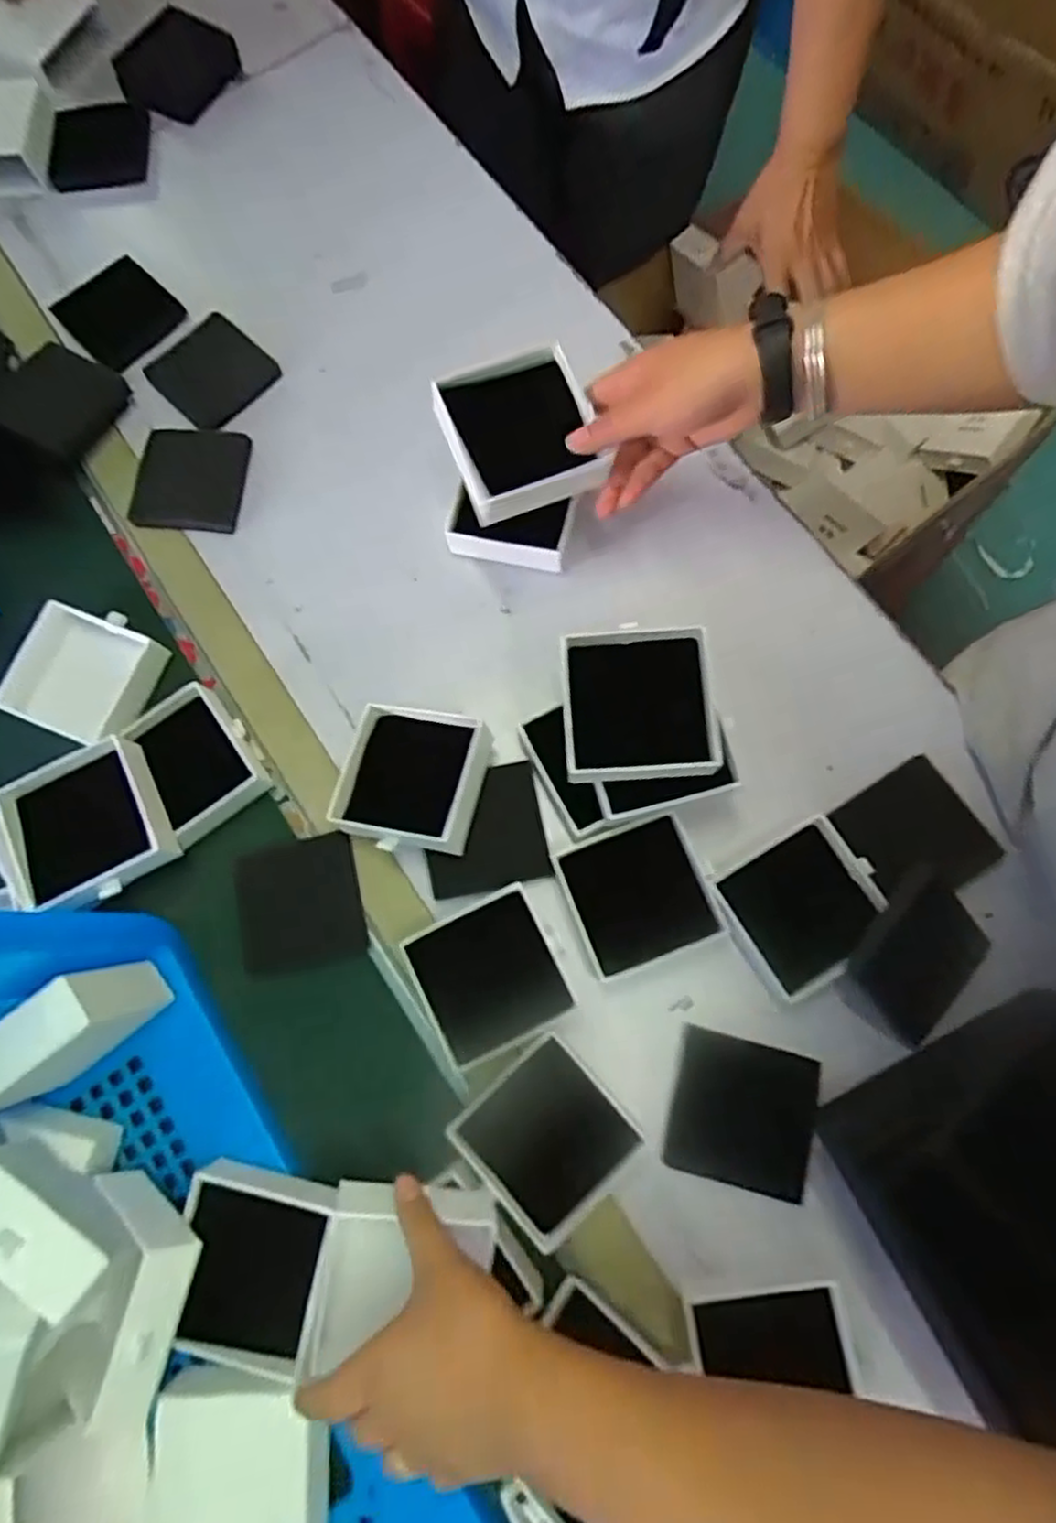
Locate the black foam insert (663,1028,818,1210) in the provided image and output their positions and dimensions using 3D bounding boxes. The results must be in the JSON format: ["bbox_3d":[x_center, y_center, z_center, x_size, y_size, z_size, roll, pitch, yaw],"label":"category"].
[{"bbox_3d":[0.133,0.218,0.451,0.086,0.013,0.082,14,77,6],"label":"black foam insert"}]

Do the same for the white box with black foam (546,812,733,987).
[{"bbox_3d":[0.072,0.088,0.479,0.089,0.031,0.086,-20,76,-2],"label":"white box with black foam"}]

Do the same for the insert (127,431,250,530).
[{"bbox_3d":[-0.268,-0.224,0.574,0.077,0.014,0.085,5,76,4],"label":"insert"}]

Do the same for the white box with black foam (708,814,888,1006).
[{"bbox_3d":[0.176,0.094,0.473,0.094,0.034,0.087,-29,76,-4],"label":"white box with black foam"}]

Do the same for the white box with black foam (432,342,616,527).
[{"bbox_3d":[-0.002,-0.211,0.466,0.096,0.034,0.091,-23,76,-5],"label":"white box with black foam"}]

